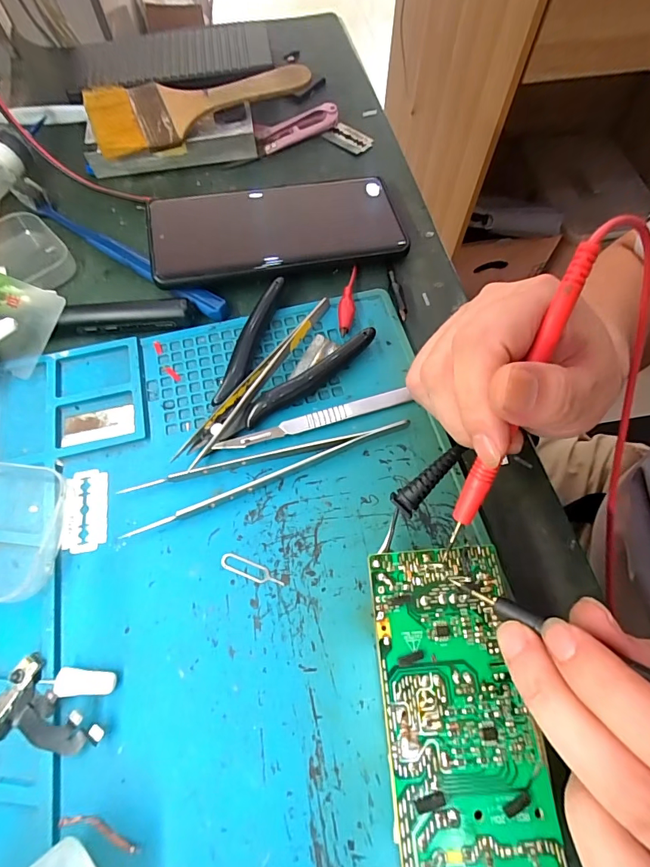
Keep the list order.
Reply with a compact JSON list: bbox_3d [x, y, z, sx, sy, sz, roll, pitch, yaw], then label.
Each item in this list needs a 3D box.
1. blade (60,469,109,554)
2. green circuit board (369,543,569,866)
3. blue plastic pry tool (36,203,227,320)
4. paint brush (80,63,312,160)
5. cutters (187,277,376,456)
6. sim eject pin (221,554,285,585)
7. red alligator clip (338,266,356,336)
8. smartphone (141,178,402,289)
[{"bbox_3d":[-0.123,0.038,0.217,0.021,0.004,0.043,-9,66,-3],"label":"blade"},{"bbox_3d":[0.051,0.116,0.170,0.056,0.024,0.131,-4,66,-1],"label":"green circuit board"},{"bbox_3d":[-0.132,-0.118,0.284,0.165,0.010,0.013,32,70,14],"label":"blue plastic pry tool"},{"bbox_3d":[-0.092,-0.249,0.314,0.161,0.010,0.064,-22,73,-8],"label":"paint brush"},{"bbox_3d":[-0.038,-0.039,0.245,0.115,0.014,0.069,-42,72,-16],"label":"cutters"},{"bbox_3d":[-0.035,0.066,0.204,0.032,0.004,0.008,19,68,9],"label":"sim eject pin"},{"bbox_3d":[0.014,-0.084,0.266,0.010,0.007,0.055,5,66,3],"label":"red alligator clip"},{"bbox_3d":[-0.031,-0.136,0.279,0.160,0.008,0.077,-13,66,-8],"label":"smartphone"}]

